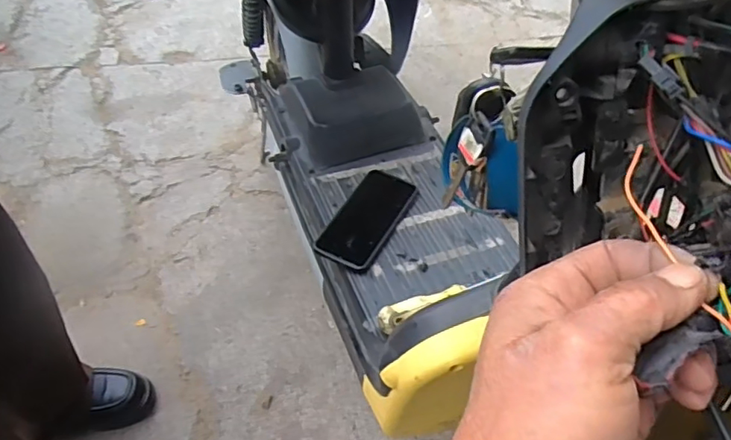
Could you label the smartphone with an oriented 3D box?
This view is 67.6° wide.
[{"bbox_3d":[0.002,-0.006,0.728,0.080,0.014,0.168,22,54,19],"label":"smartphone"}]

